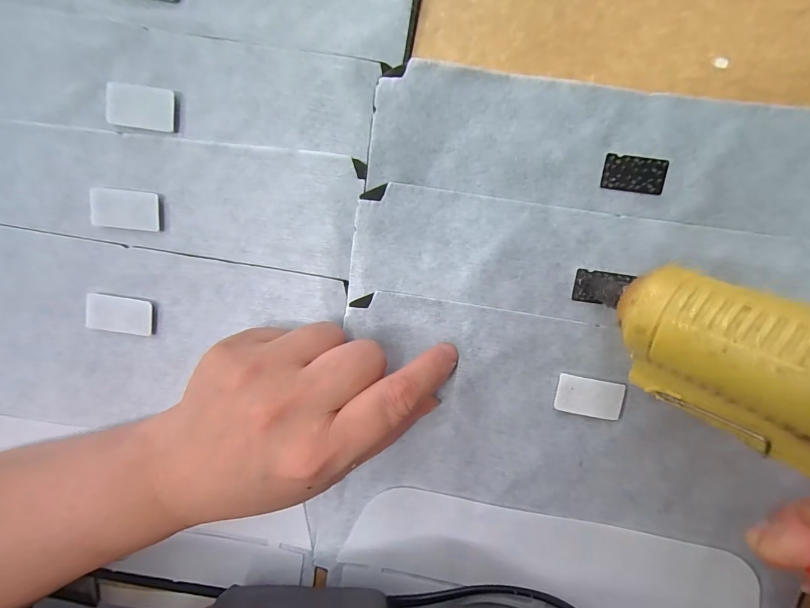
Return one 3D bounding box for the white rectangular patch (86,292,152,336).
[{"bbox_3d":[-0.149,0.006,0.192,0.034,0.006,0.018,9,97,3],"label":"white rectangular patch"}]

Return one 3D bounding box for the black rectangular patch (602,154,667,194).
[{"bbox_3d":[0.110,-0.062,0.174,0.029,0.004,0.016,9,97,3],"label":"black rectangular patch"}]

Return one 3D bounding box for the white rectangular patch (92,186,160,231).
[{"bbox_3d":[-0.141,-0.048,0.185,0.034,0.004,0.019,6,97,3],"label":"white rectangular patch"}]

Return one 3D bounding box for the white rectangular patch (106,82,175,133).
[{"bbox_3d":[-0.129,-0.096,0.179,0.034,0.004,0.019,9,97,3],"label":"white rectangular patch"}]

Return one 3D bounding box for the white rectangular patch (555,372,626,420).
[{"bbox_3d":[0.093,0.047,0.185,0.032,0.004,0.019,10,97,3],"label":"white rectangular patch"}]

